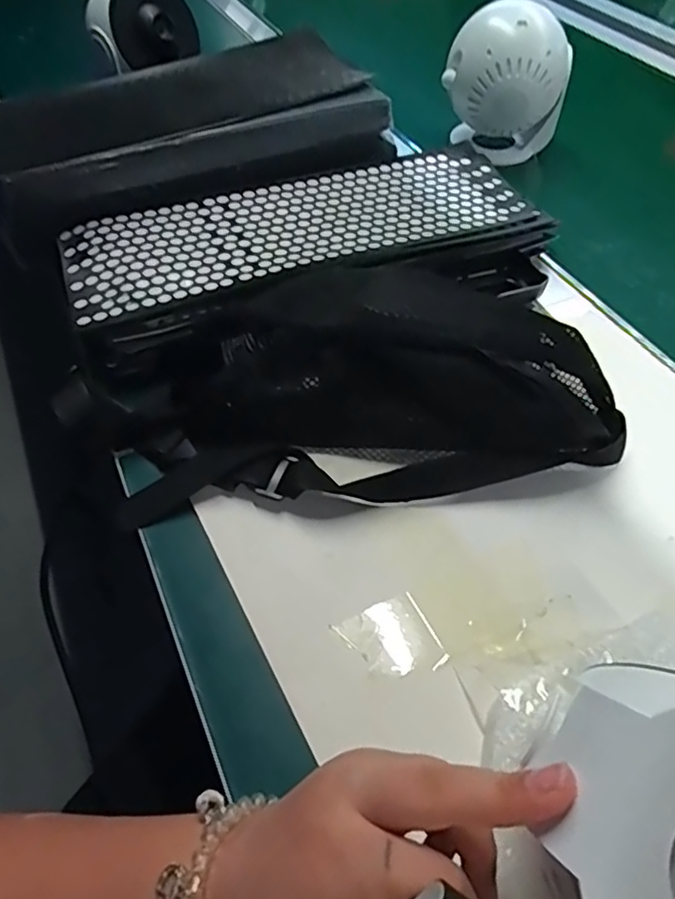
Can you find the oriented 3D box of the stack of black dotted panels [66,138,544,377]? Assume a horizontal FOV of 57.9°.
[{"bbox_3d":[-0.020,-0.169,0.498,0.378,0.032,0.147,-20,55,-15],"label":"stack of black dotted panels"}]

